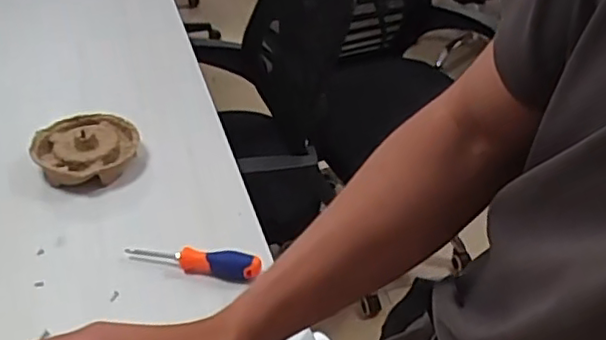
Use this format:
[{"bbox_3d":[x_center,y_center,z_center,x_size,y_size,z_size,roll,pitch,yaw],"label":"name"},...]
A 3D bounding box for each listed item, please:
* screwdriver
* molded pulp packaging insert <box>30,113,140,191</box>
[{"bbox_3d":[-0.146,0.118,0.859,0.186,0.032,0.031,10,39,12],"label":"screwdriver"},{"bbox_3d":[-0.352,-0.031,1.039,0.165,0.052,0.156,-8,38,-11],"label":"molded pulp packaging insert"}]

